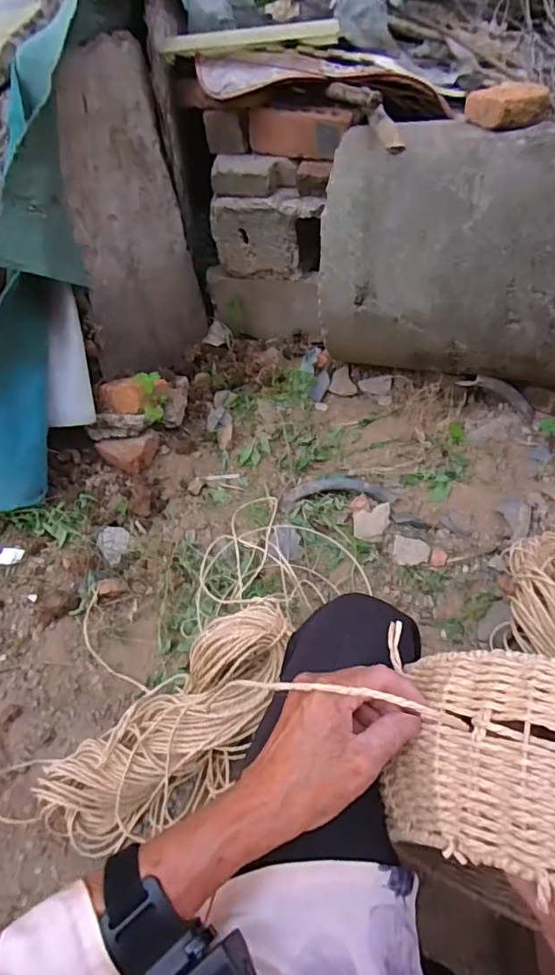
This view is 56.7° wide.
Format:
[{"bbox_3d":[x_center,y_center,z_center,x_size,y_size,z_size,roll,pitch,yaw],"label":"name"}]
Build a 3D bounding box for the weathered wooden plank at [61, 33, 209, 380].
[{"bbox_3d":[-0.318,-0.598,1.190,0.026,0.650,0.379,18,40,27],"label":"weathered wooden plank"}]

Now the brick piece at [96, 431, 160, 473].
[{"bbox_3d":[-0.348,-0.082,1.212,0.144,0.059,0.094,-15,47,-8],"label":"brick piece"}]

